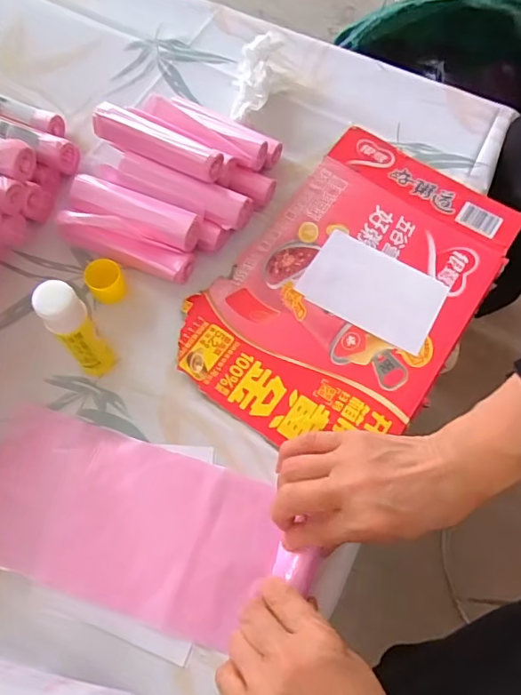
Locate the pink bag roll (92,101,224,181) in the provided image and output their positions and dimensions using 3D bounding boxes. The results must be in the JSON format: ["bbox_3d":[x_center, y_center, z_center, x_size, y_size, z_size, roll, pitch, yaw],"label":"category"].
[{"bbox_3d":[-0.088,-0.178,0.449,0.119,0.030,0.031,24,68,7],"label":"pink bag roll"}]

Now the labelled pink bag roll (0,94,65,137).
[{"bbox_3d":[-0.258,-0.236,0.506,0.136,0.029,0.025,22,68,7],"label":"labelled pink bag roll"}]

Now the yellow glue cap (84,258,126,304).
[{"bbox_3d":[-0.134,-0.057,0.441,0.029,0.033,0.026,-13,68,-8],"label":"yellow glue cap"}]

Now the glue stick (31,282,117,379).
[{"bbox_3d":[-0.134,-0.010,0.375,0.027,0.105,0.028,1,67,-2],"label":"glue stick"}]

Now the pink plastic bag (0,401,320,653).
[{"bbox_3d":[-0.089,0.125,0.364,0.241,0.026,0.114,18,68,5],"label":"pink plastic bag"}]

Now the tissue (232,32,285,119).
[{"bbox_3d":[-0.004,-0.282,0.531,0.045,0.044,0.106,11,67,2],"label":"tissue"}]

